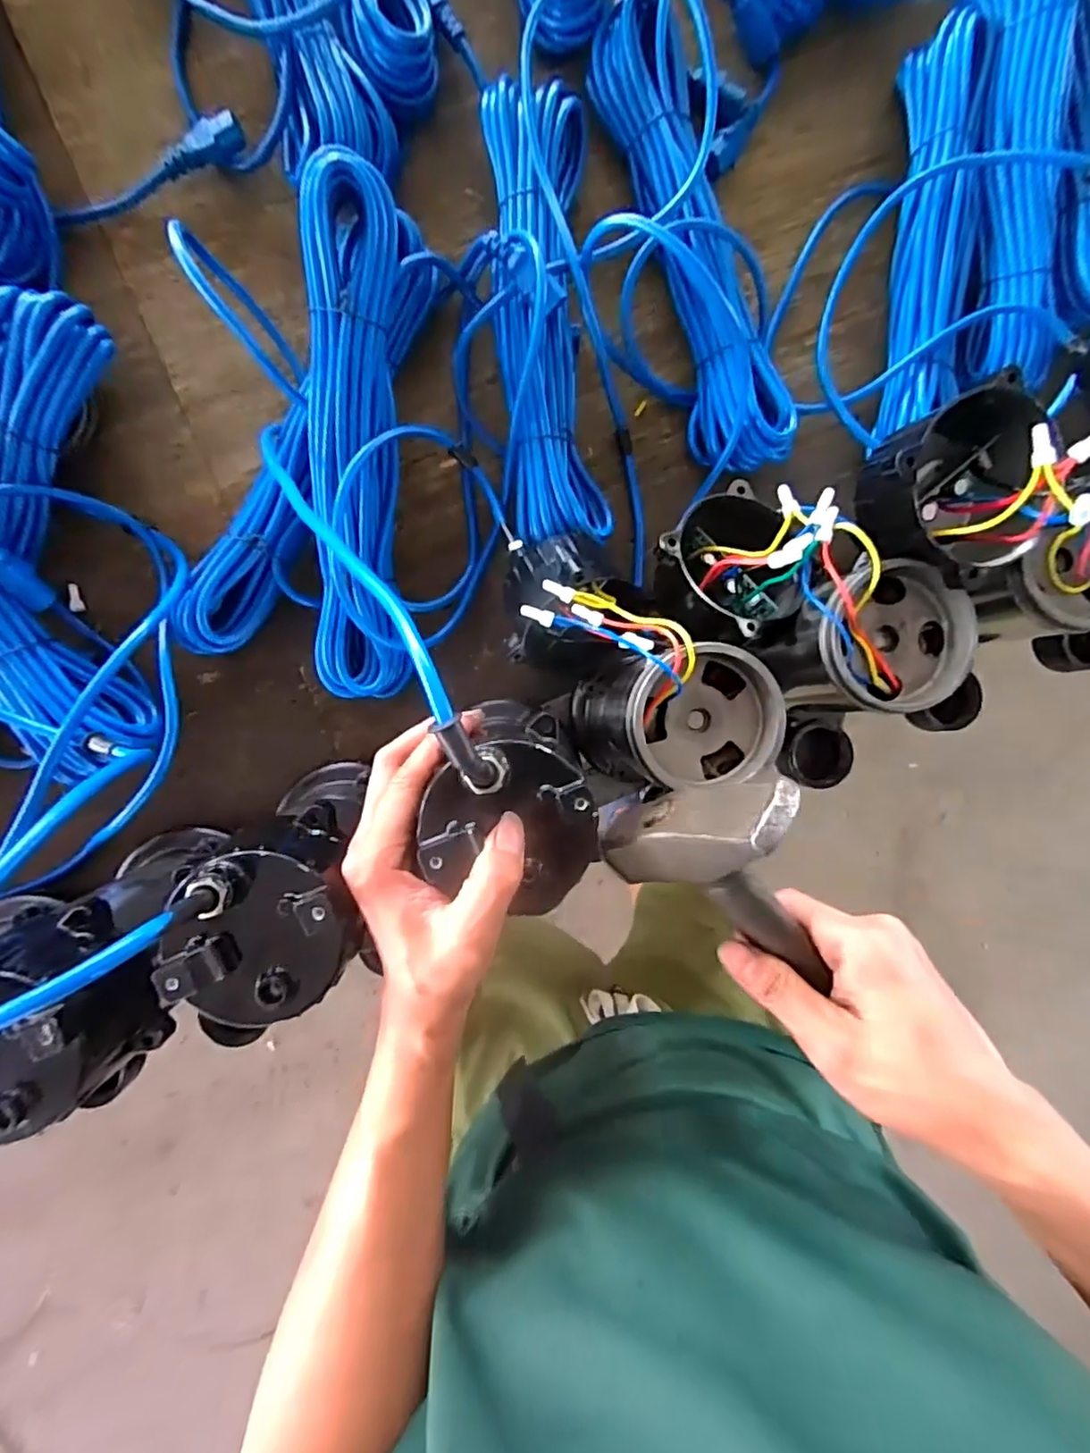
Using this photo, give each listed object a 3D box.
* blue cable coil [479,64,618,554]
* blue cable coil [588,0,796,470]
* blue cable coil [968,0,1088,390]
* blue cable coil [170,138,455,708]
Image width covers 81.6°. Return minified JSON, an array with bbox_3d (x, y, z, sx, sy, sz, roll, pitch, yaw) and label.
[{"bbox_3d":[0.001,-0.304,0.476,0.084,0.073,0.333,-5,95,-6],"label":"blue cable coil"},{"bbox_3d":[0.109,-0.372,0.494,0.091,0.053,0.347,-19,96,-4],"label":"blue cable coil"},{"bbox_3d":[0.376,-0.473,0.482,0.071,0.050,0.383,-2,95,-6],"label":"blue cable coil"},{"bbox_3d":[-0.160,-0.192,0.456,0.202,0.111,0.343,3,94,-6],"label":"blue cable coil"}]

